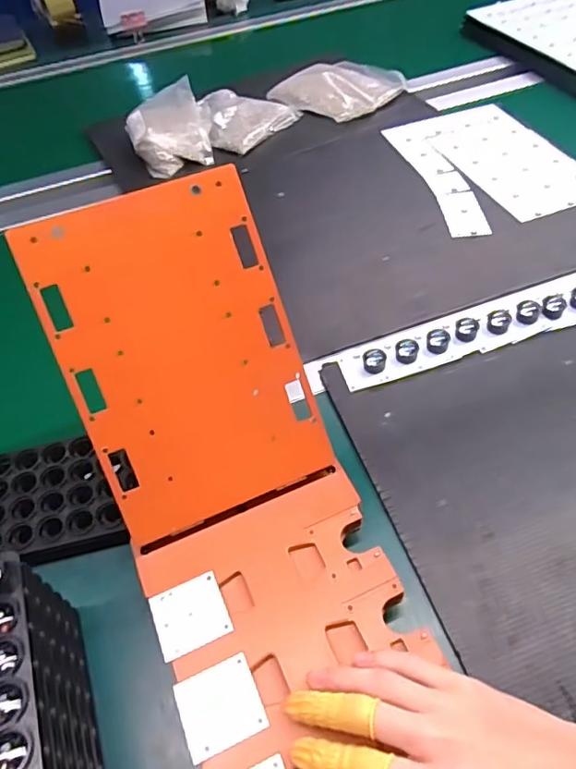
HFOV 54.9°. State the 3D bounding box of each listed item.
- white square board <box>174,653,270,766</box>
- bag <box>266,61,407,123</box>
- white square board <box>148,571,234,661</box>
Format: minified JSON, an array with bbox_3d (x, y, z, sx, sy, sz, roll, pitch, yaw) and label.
[{"bbox_3d":[-0.042,0.196,0.339,0.047,0.004,0.045,-21,51,-12],"label":"white square board"},{"bbox_3d":[0.078,-0.472,0.882,0.167,0.028,0.153,33,60,28],"label":"bag"},{"bbox_3d":[-0.067,0.156,0.378,0.047,0.004,0.045,-21,51,-12],"label":"white square board"}]

